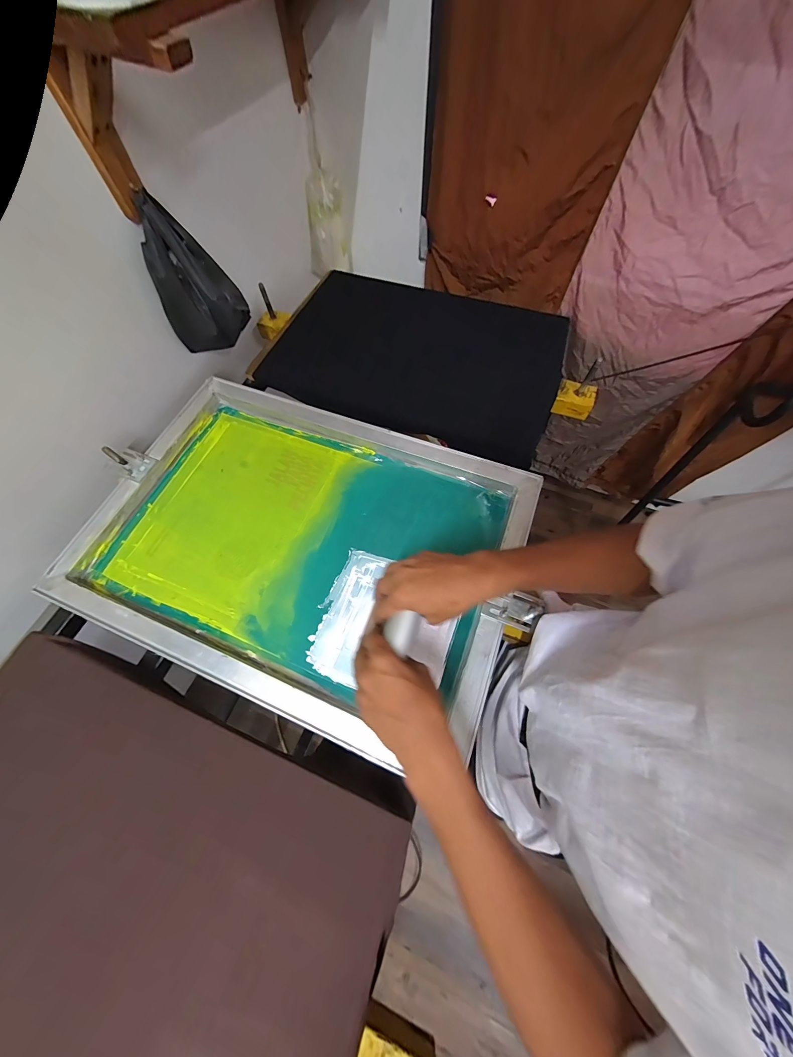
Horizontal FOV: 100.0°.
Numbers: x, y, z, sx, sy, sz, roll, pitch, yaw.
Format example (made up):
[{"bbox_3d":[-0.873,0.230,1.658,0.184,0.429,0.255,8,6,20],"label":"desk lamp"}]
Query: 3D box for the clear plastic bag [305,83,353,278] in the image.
[{"bbox_3d":[-0.192,-0.861,0.888,0.099,0.304,0.110,8,66,4],"label":"clear plastic bag"}]

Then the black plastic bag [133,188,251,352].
[{"bbox_3d":[-0.378,-0.461,0.634,0.083,0.217,0.148,38,73,16],"label":"black plastic bag"}]

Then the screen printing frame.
[{"bbox_3d":[-0.150,0.009,0.531,0.648,0.033,0.457,19,69,9],"label":"screen printing frame"}]

